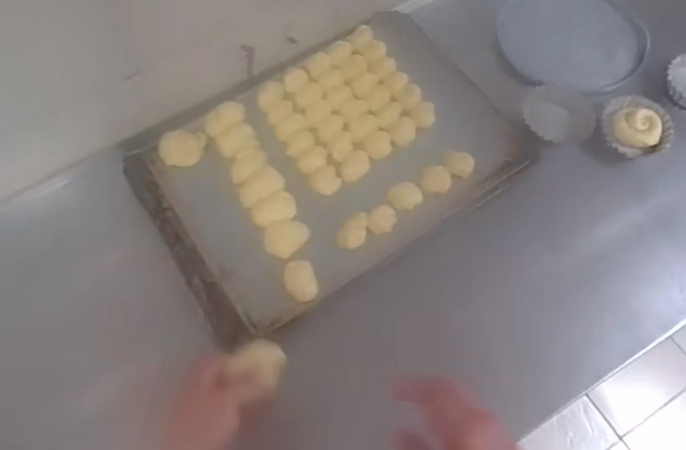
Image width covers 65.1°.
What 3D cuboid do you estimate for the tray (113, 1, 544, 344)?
[{"bbox_3d":[-0.024,-0.093,0.752,0.486,0.034,0.324,-31,69,-13],"label":"tray"}]

